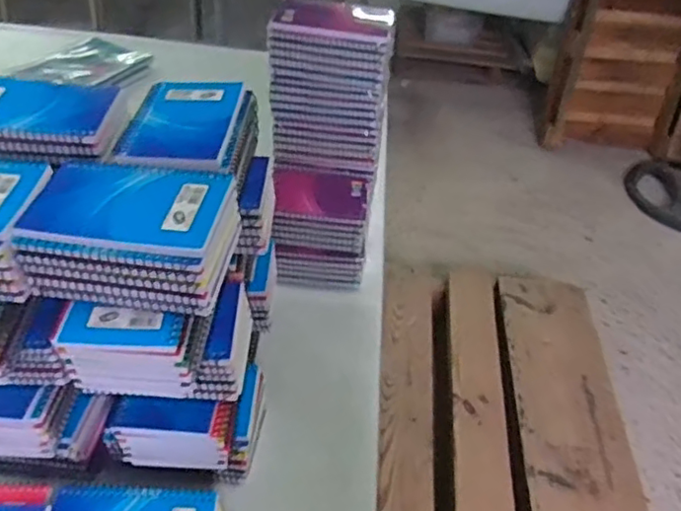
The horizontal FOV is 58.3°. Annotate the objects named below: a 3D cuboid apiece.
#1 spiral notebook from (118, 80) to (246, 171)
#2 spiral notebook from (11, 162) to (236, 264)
[{"bbox_3d":[-0.133,-0.113,0.513,0.087,0.009,0.134,6,43,-1],"label":"spiral notebook"},{"bbox_3d":[-0.148,-0.033,0.428,0.130,0.014,0.088,8,43,2],"label":"spiral notebook"}]

